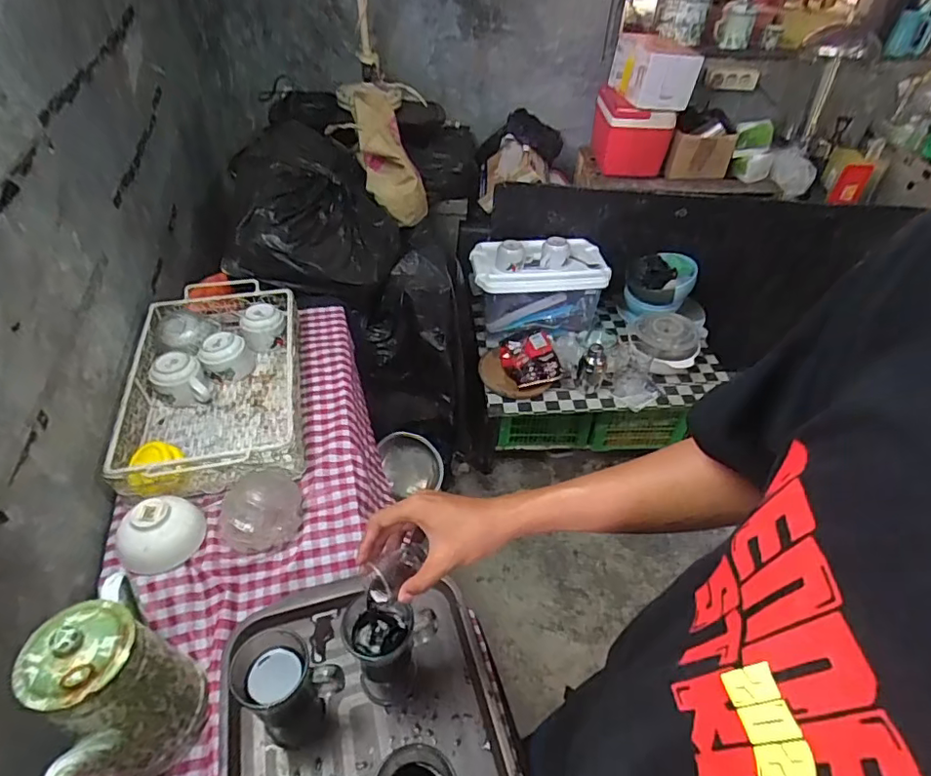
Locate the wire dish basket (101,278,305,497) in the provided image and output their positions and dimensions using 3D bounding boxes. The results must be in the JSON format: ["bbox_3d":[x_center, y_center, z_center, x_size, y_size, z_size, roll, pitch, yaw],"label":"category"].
[{"bbox_3d":[-0.421,-0.014,0.925,0.256,0.094,0.427,-8,44,-11],"label":"wire dish basket"}]

